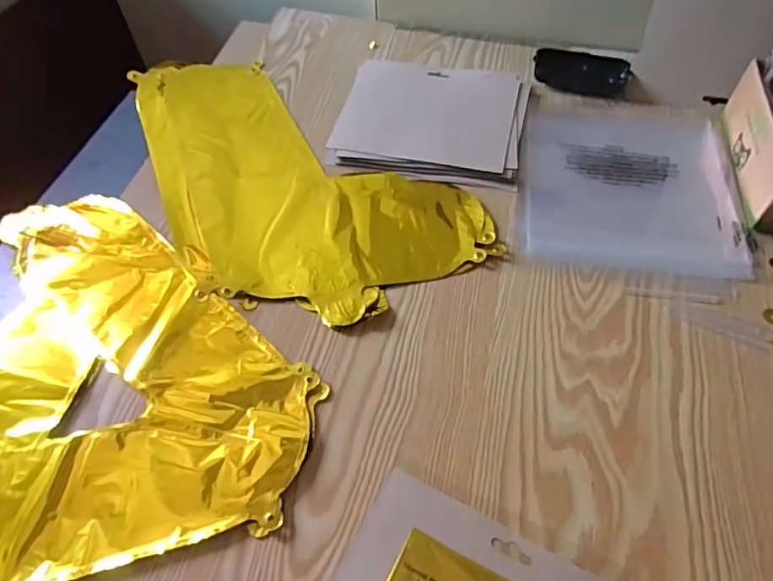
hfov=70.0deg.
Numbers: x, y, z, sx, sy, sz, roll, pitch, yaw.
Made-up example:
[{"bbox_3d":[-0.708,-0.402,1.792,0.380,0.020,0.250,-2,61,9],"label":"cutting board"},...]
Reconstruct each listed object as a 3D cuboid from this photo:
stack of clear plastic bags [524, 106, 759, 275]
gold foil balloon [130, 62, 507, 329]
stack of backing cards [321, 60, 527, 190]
[{"bbox_3d":[0.251,-0.116,0.574,0.211,0.011,0.234,8,55,7],"label":"stack of clear plastic bags"},{"bbox_3d":[-0.122,-0.119,0.574,0.430,0.018,0.233,38,64,25],"label":"gold foil balloon"},{"bbox_3d":[0.051,-0.194,0.621,0.200,0.012,0.177,9,55,8],"label":"stack of backing cards"}]

